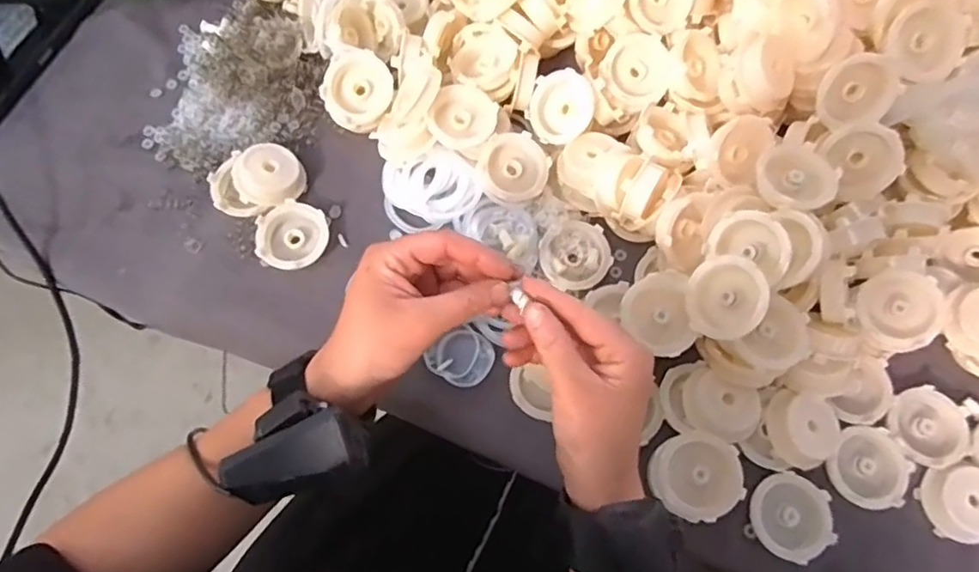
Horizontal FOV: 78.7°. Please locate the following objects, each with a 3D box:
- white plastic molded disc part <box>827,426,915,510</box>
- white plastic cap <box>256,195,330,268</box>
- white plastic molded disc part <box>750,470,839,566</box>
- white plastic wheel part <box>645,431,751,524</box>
[{"bbox_3d":[0.264,0.126,0.418,0.052,0.019,0.054,10,72,3],"label":"white plastic molded disc part"},{"bbox_3d":[-0.154,-0.038,0.466,0.051,0.018,0.054,0,72,-1],"label":"white plastic cap"},{"bbox_3d":[0.206,0.156,0.404,0.050,0.008,0.054,5,72,1],"label":"white plastic molded disc part"},{"bbox_3d":[0.139,0.127,0.401,0.054,0.019,0.055,43,77,12],"label":"white plastic wheel part"}]

